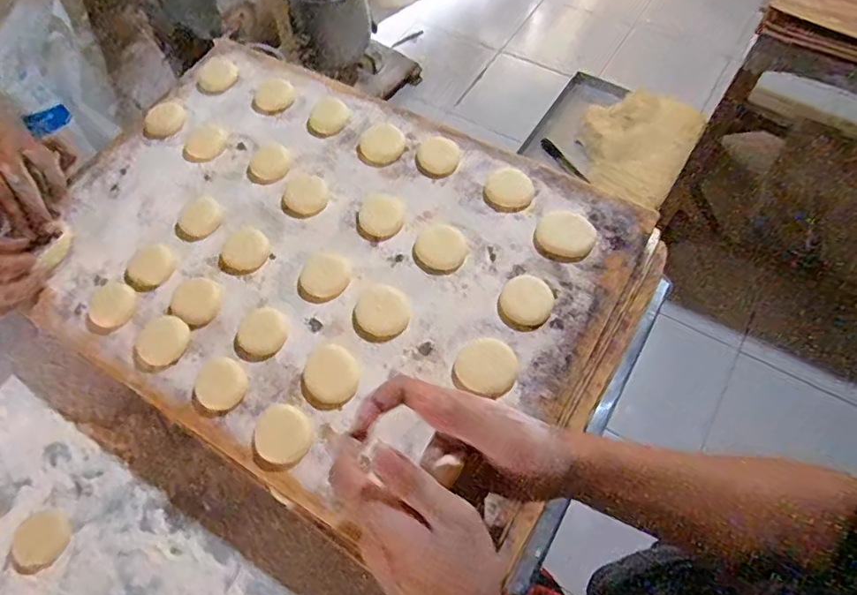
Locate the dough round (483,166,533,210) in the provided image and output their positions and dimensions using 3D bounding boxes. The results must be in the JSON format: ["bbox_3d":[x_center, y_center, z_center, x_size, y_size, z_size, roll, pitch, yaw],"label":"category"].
[{"bbox_3d":[0.088,-0.119,0.580,0.053,0.007,0.047,36,70,20],"label":"dough round"}]

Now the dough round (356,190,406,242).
[{"bbox_3d":[-0.051,-0.088,0.569,0.051,0.005,0.061,-10,62,-1],"label":"dough round"}]

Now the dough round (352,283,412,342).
[{"bbox_3d":[-0.045,0.015,0.515,0.053,0.008,0.055,-2,62,3],"label":"dough round"}]

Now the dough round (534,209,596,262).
[{"bbox_3d":[0.137,-0.061,0.538,0.056,0.006,0.057,-2,62,3],"label":"dough round"}]

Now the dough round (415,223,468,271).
[{"bbox_3d":[0.013,-0.052,0.546,0.048,0.004,0.054,-21,63,-7],"label":"dough round"}]

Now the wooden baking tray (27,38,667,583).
[{"bbox_3d":[-0.109,-0.051,0.564,0.597,0.023,0.426,28,68,17],"label":"wooden baking tray"}]

